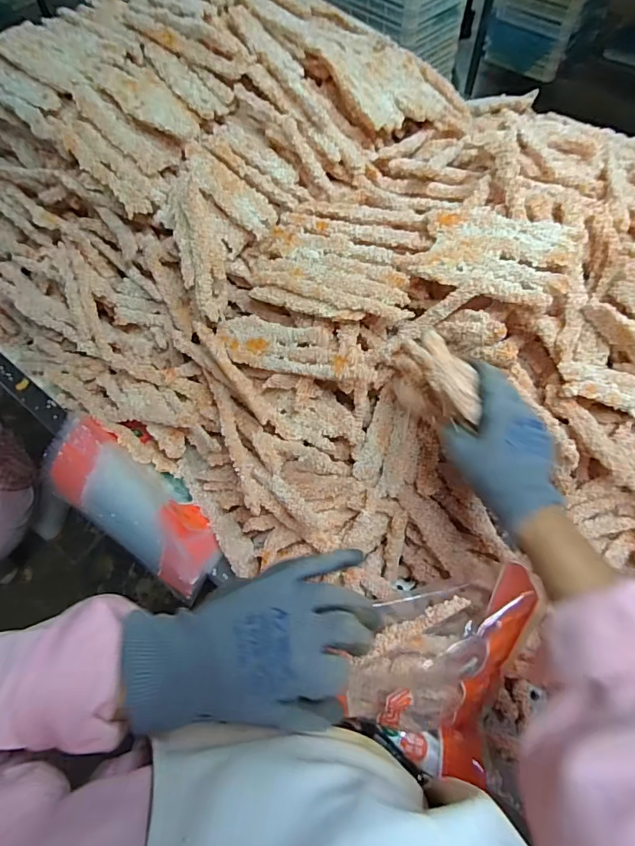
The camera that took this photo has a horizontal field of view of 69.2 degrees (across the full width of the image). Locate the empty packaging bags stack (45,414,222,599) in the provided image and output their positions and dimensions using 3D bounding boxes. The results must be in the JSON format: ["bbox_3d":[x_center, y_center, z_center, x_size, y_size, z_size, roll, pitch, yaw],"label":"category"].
[{"bbox_3d":[-0.206,0.085,0.507,0.228,0.052,0.084,34,68,17],"label":"empty packaging bags stack"}]

